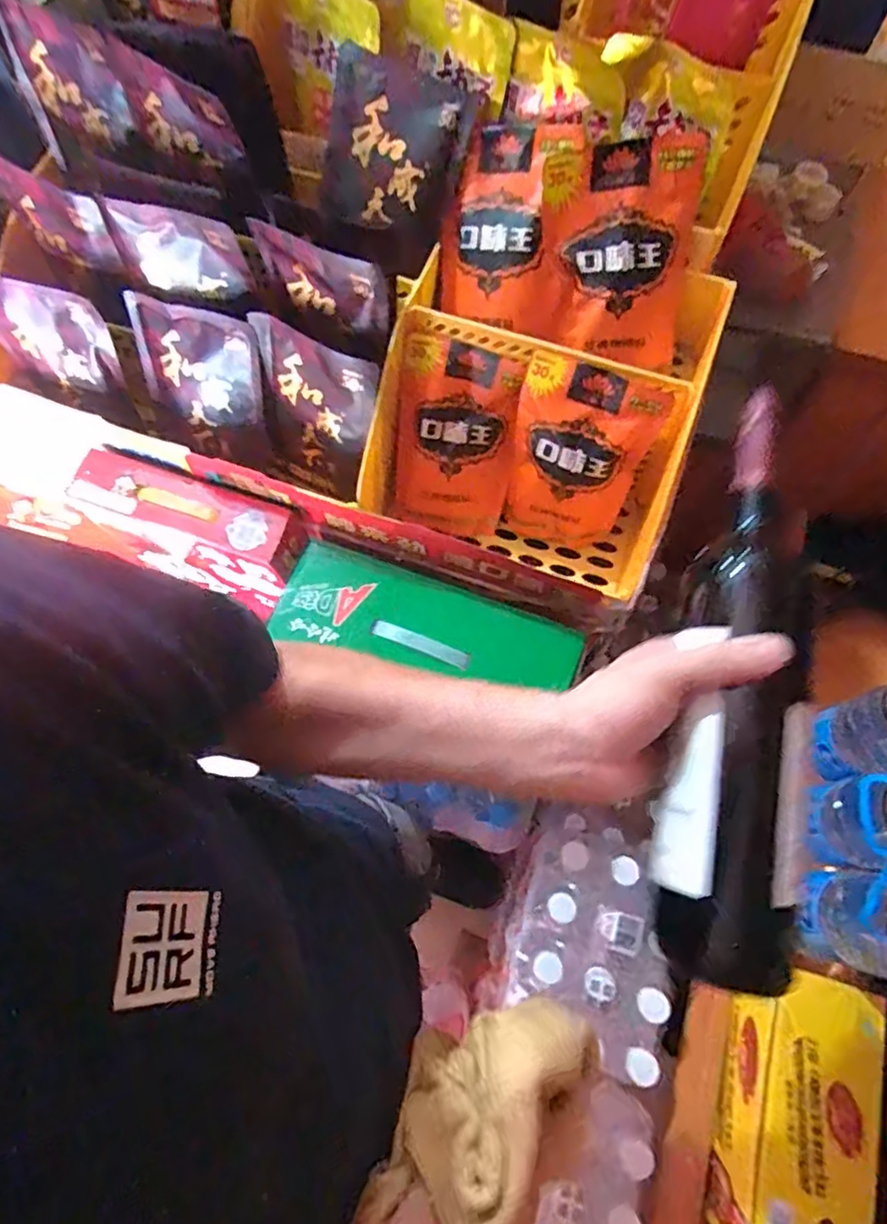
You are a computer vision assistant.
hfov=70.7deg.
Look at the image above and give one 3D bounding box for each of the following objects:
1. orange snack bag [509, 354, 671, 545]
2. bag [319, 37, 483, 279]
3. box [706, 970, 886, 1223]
[{"bbox_3d":[0.135,-0.159,0.668,0.137,0.207,0.033,24,45,9],"label":"orange snack bag"},{"bbox_3d":[-0.054,-0.451,0.634,0.148,0.167,0.048,17,32,1],"label":"bag"},{"bbox_3d":[0.338,0.485,0.601,0.110,0.086,0.254,19,70,7],"label":"box"}]

